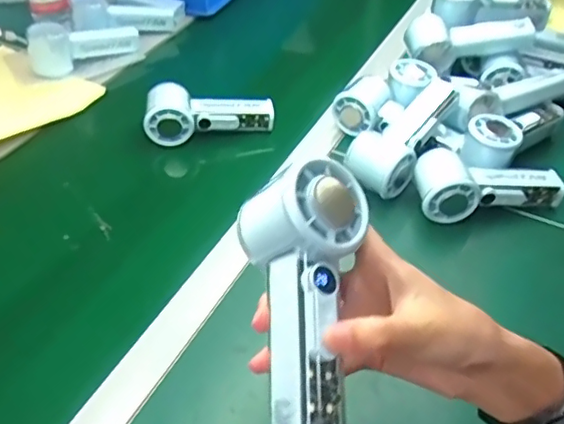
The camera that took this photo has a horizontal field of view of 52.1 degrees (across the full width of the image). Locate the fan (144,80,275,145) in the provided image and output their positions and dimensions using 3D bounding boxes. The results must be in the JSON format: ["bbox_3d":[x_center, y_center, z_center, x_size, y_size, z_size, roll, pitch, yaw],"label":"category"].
[{"bbox_3d":[-0.086,-0.120,0.695,0.149,0.047,0.057,-1,44,0],"label":"fan"}]

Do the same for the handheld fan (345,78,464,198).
[{"bbox_3d":[0.136,-0.091,0.645,0.070,0.049,0.160,23,49,23],"label":"handheld fan"}]

